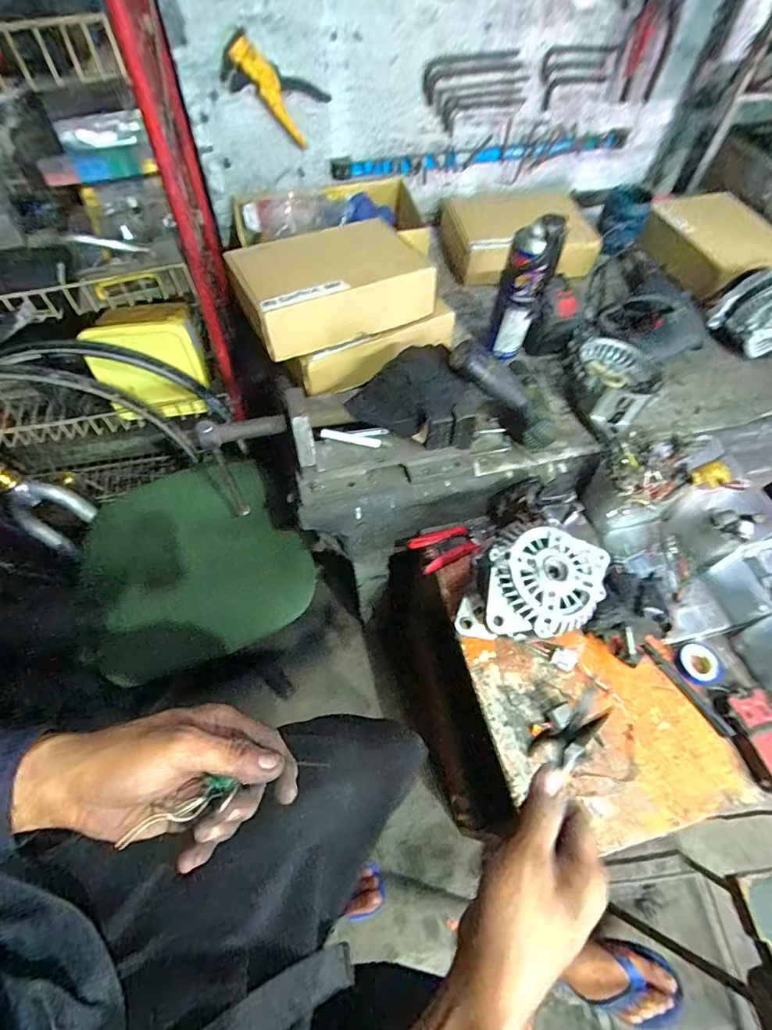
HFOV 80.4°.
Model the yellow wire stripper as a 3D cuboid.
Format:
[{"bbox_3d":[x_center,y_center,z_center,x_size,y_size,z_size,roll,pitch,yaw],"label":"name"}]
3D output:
[{"bbox_3d":[-0.186,-0.706,0.758,0.173,0.101,0.035,-7,84,-52],"label":"yellow wire stripper"}]

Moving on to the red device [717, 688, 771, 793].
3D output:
[{"bbox_3d":[0.451,0.266,0.544,0.063,0.024,0.105,-17,61,-11],"label":"red device"}]

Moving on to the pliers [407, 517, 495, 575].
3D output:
[{"bbox_3d":[0.106,0.042,0.690,0.136,0.028,0.057,-24,63,-15],"label":"pliers"}]

